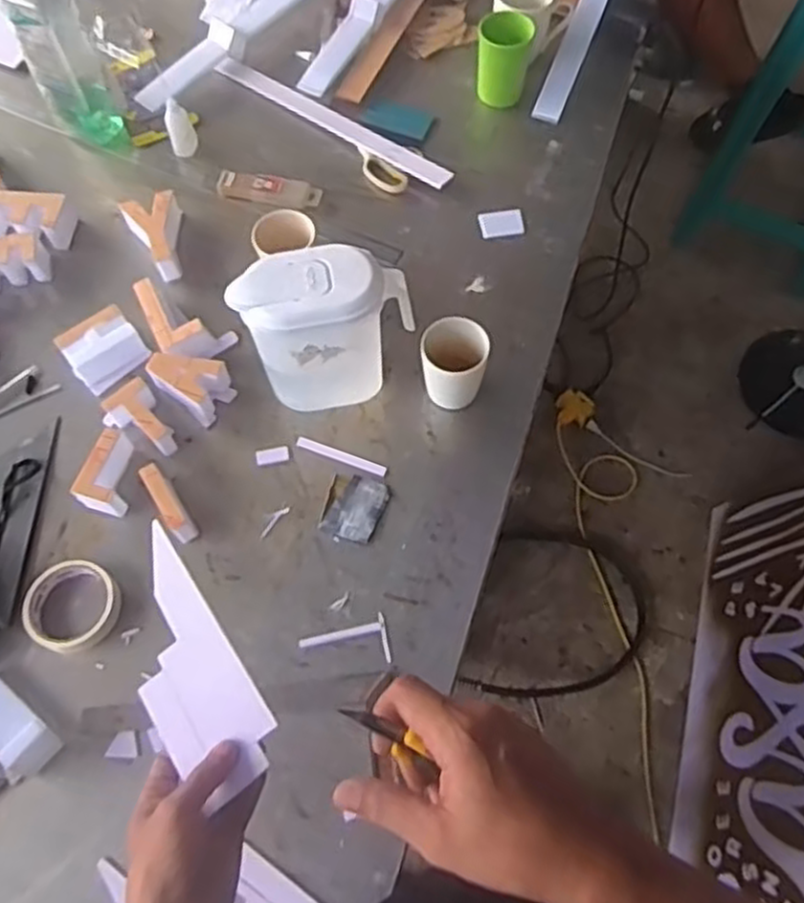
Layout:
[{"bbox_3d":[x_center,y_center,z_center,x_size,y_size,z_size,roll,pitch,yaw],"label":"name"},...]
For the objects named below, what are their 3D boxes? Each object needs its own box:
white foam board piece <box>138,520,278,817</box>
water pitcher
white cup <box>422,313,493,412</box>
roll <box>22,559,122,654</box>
[{"bbox_3d":[-0.170,0.162,0.586,0.080,0.011,0.209,-37,61,-7],"label":"white foam board piece"},{"bbox_3d":[-0.079,-0.133,0.819,0.167,0.163,0.094,-19,67,-8],"label":"water pitcher"},{"bbox_3d":[0.057,-0.093,0.854,0.073,0.105,0.066,6,65,3],"label":"white cup"},{"bbox_3d":[-0.346,0.158,0.788,0.105,0.027,0.091,25,68,11],"label":"roll"}]

